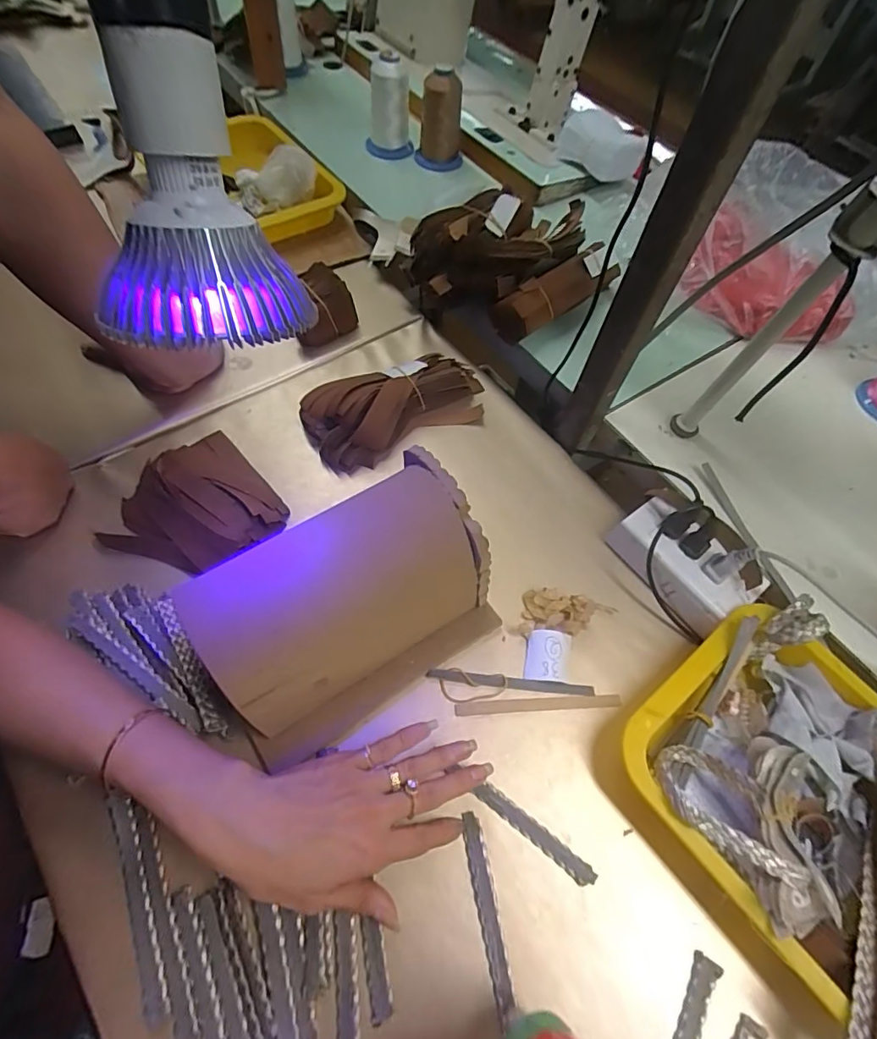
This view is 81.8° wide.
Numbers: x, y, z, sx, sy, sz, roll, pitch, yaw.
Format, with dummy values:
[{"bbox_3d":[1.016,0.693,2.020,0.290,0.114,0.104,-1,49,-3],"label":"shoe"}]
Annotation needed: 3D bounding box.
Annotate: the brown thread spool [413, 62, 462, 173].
[{"bbox_3d":[0.003,-0.540,0.681,0.060,0.112,0.057,2,60,-4],"label":"brown thread spool"}]

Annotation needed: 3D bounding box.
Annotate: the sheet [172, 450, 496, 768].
[{"bbox_3d":[-0.064,0.060,0.372,0.201,0.107,0.135,-29,67,-19],"label":"sheet"}]

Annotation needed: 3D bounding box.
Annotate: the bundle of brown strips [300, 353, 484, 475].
[{"bbox_3d":[-0.040,-0.120,0.515,0.190,0.044,0.094,-21,64,-16],"label":"bundle of brown strips"}]

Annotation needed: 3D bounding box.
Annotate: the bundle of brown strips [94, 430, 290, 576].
[{"bbox_3d":[-0.220,-0.008,0.449,0.133,0.033,0.142,-36,69,-22],"label":"bundle of brown strips"}]

